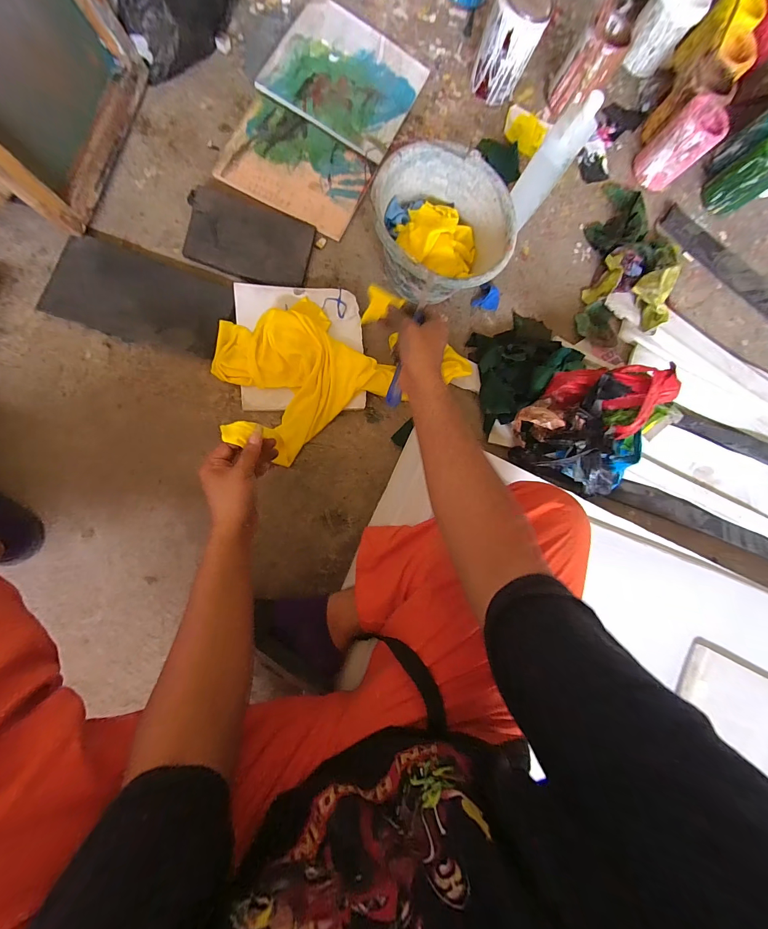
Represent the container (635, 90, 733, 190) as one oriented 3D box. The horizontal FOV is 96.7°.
[{"bbox_3d":[0.664,-0.717,0.767,0.089,0.134,0.106,-44,97,-8],"label":"container"}]

